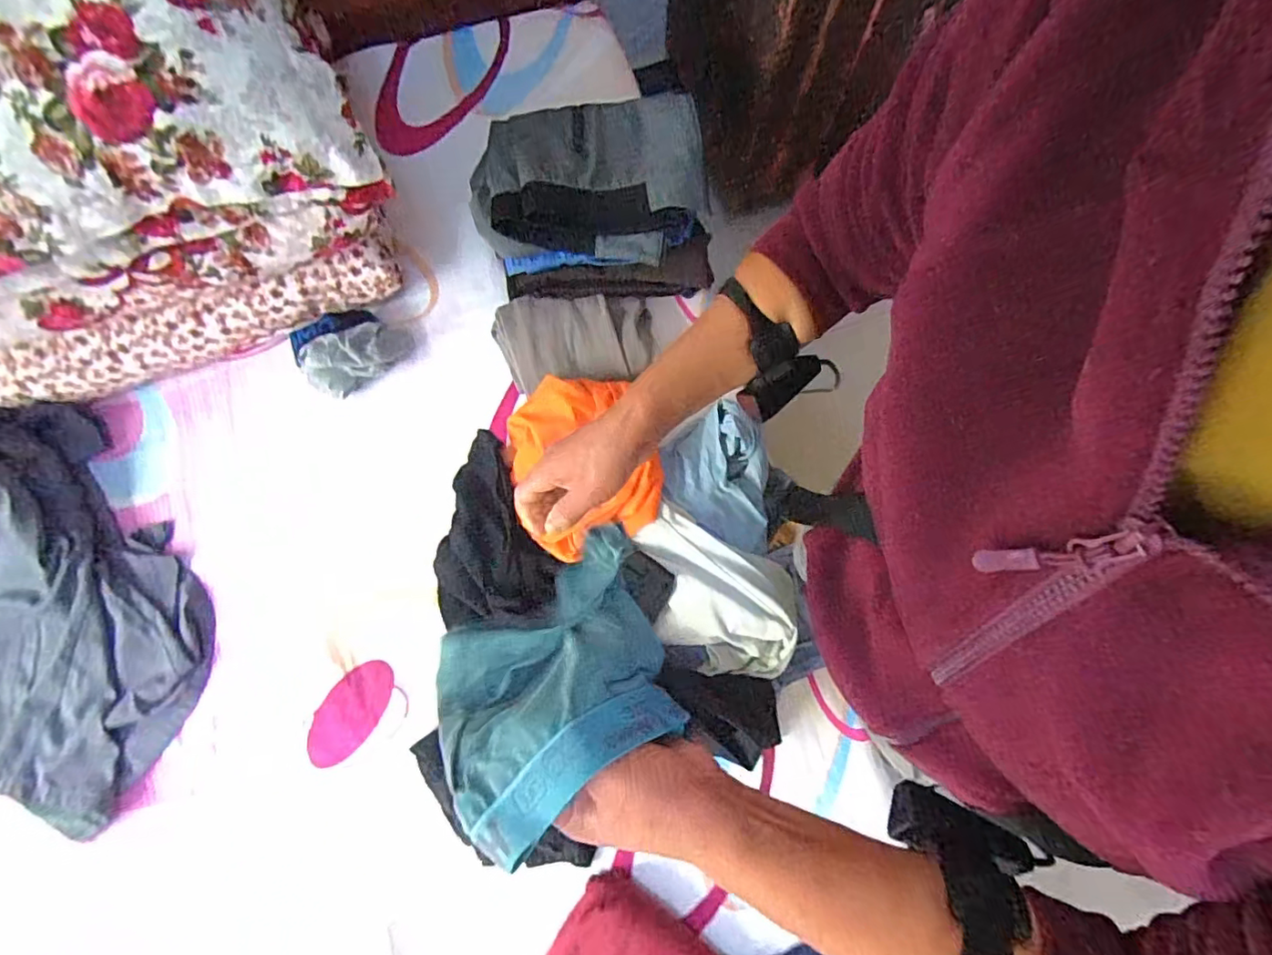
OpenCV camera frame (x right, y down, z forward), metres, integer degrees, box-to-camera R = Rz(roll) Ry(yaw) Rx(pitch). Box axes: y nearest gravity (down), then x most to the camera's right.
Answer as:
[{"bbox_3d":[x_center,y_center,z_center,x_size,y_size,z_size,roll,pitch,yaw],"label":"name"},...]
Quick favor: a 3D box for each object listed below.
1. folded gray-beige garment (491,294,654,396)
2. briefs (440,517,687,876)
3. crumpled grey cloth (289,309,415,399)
[{"bbox_3d":[-0.089,-0.200,0.812,0.220,0.045,0.136,-5,80,-1],"label":"folded gray-beige garment"},{"bbox_3d":[-0.053,0.126,0.364,0.156,0.118,0.129,-31,81,-5],"label":"briefs"},{"bbox_3d":[-0.418,-0.188,0.828,0.156,0.084,0.094,-30,81,-5],"label":"crumpled grey cloth"}]

